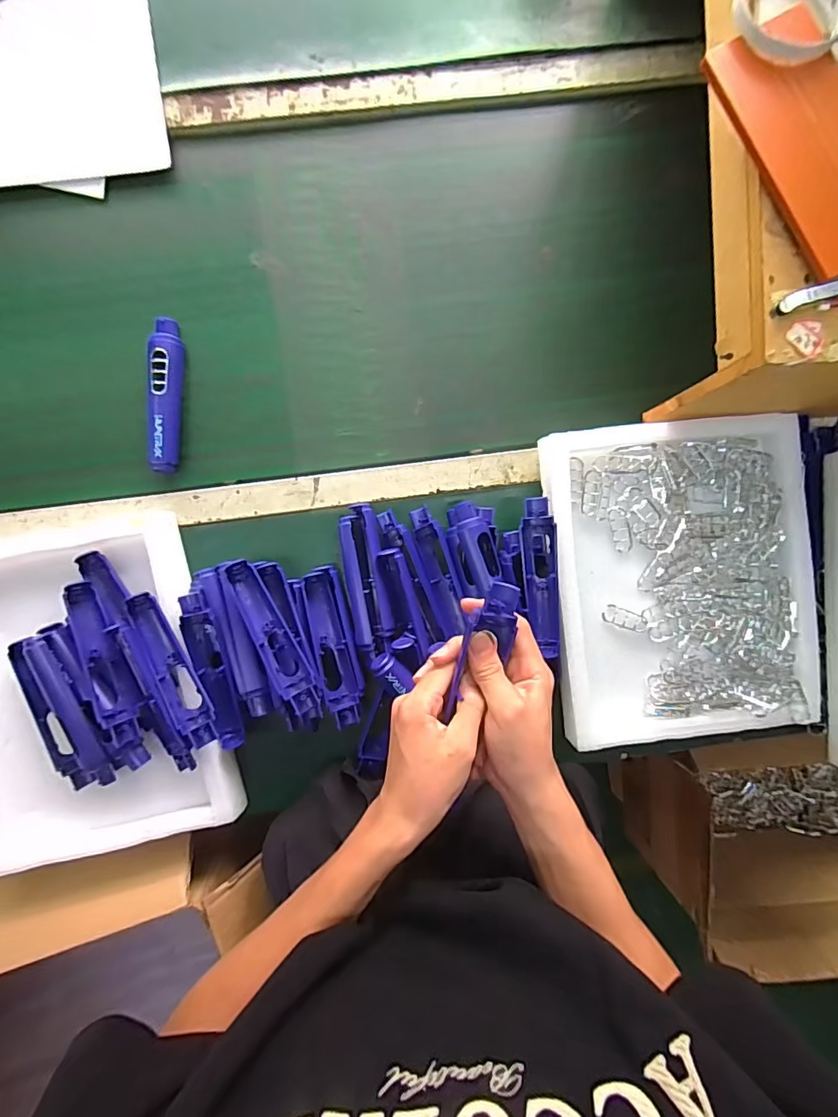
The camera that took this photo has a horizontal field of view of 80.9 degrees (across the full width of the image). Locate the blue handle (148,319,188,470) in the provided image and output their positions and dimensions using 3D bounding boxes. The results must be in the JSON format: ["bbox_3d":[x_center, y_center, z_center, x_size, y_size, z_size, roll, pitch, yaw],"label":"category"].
[{"bbox_3d":[-0.286,-0.184,0.555,0.032,0.026,0.169,1,91,-3],"label":"blue handle"}]

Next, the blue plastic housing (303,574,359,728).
[{"bbox_3d":[-0.099,0.101,0.554,0.033,0.033,0.171,-13,92,-3],"label":"blue plastic housing"}]

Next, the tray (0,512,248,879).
[{"bbox_3d":[-0.384,0.147,0.543,0.309,0.069,0.364,-13,92,-3],"label":"tray"}]

